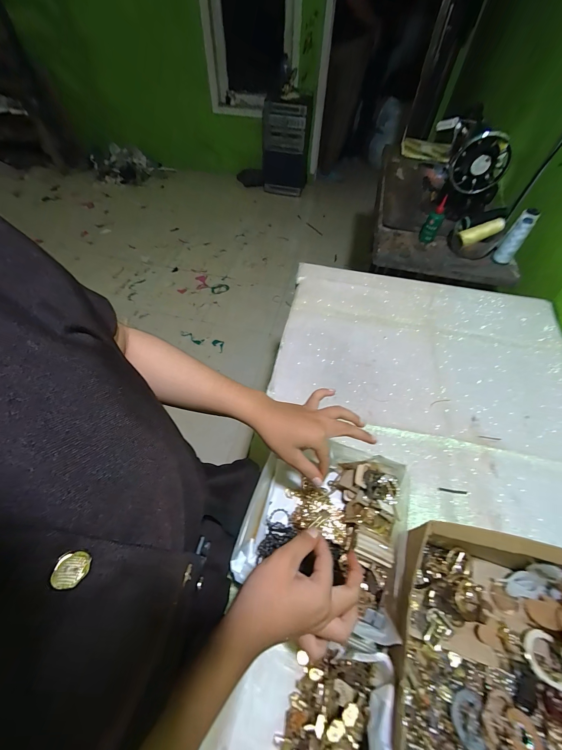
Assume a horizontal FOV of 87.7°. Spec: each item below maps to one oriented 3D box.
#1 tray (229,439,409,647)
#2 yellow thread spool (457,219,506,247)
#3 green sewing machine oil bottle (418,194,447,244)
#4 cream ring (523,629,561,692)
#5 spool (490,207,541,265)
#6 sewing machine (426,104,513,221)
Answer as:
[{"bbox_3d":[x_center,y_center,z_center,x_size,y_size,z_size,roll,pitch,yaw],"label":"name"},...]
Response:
[{"bbox_3d":[0.059,0.194,0.391,0.198,0.074,0.190,17,57,11],"label":"tray"},{"bbox_3d":[0.531,-0.378,0.771,0.109,0.031,0.027,-18,53,17],"label":"yellow thread spool"},{"bbox_3d":[0.420,-0.419,0.807,0.044,0.110,0.053,21,58,14],"label":"green sewing machine oil bottle"},{"bbox_3d":[0.300,0.315,0.324,0.049,0.009,0.048,0,55,0],"label":"cream ring"},{"bbox_3d":[0.606,-0.353,0.759,0.045,0.133,0.044,0,55,0],"label":"spool"},{"bbox_3d":[0.560,-0.665,0.888,0.147,0.210,0.378,9,56,4],"label":"sewing machine"}]

